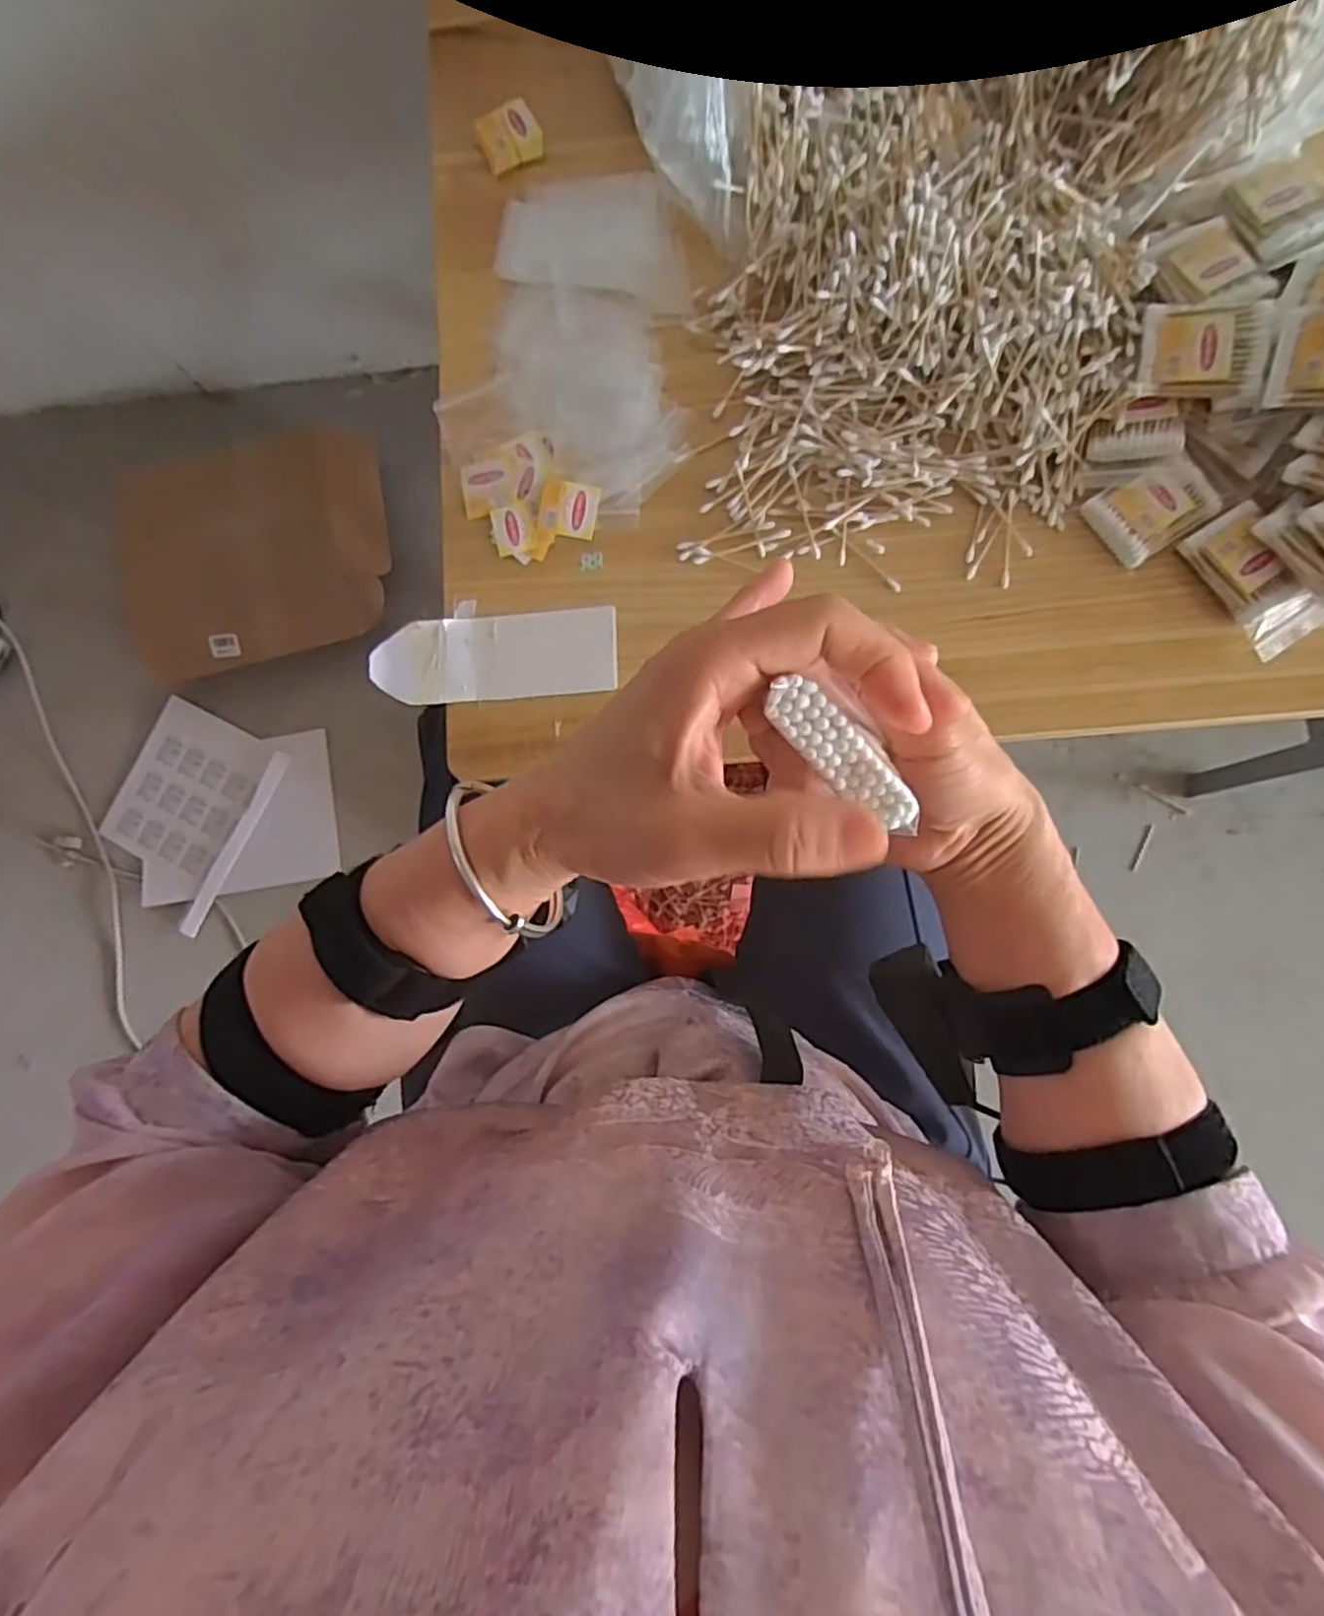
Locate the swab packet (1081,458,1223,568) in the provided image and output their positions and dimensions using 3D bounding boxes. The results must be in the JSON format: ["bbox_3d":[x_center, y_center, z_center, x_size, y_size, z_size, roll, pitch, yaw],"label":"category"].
[{"bbox_3d":[0.344,-0.211,0.527,0.078,0.022,0.055,-35,80,-1],"label":"swab packet"}]

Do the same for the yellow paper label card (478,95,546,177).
[{"bbox_3d":[-0.124,-0.547,0.610,0.050,0.015,0.044,-27,80,1],"label":"yellow paper label card"}]

